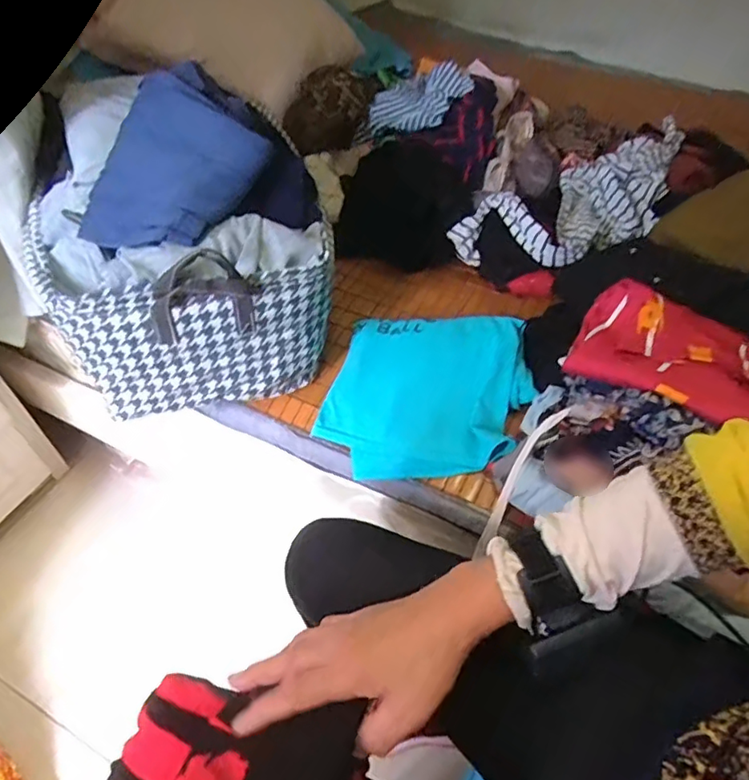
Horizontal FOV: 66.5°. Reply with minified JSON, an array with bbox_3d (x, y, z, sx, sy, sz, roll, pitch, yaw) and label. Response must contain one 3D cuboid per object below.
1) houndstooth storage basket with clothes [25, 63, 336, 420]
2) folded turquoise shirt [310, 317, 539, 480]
[{"bbox_3d":[-0.243,-0.211,0.712,0.317,0.284,0.366,-17,52,-14],"label":"houndstooth storage basket with clothes"},{"bbox_3d":[0.065,0.007,0.734,0.244,0.033,0.222,7,70,14],"label":"folded turquoise shirt"}]

